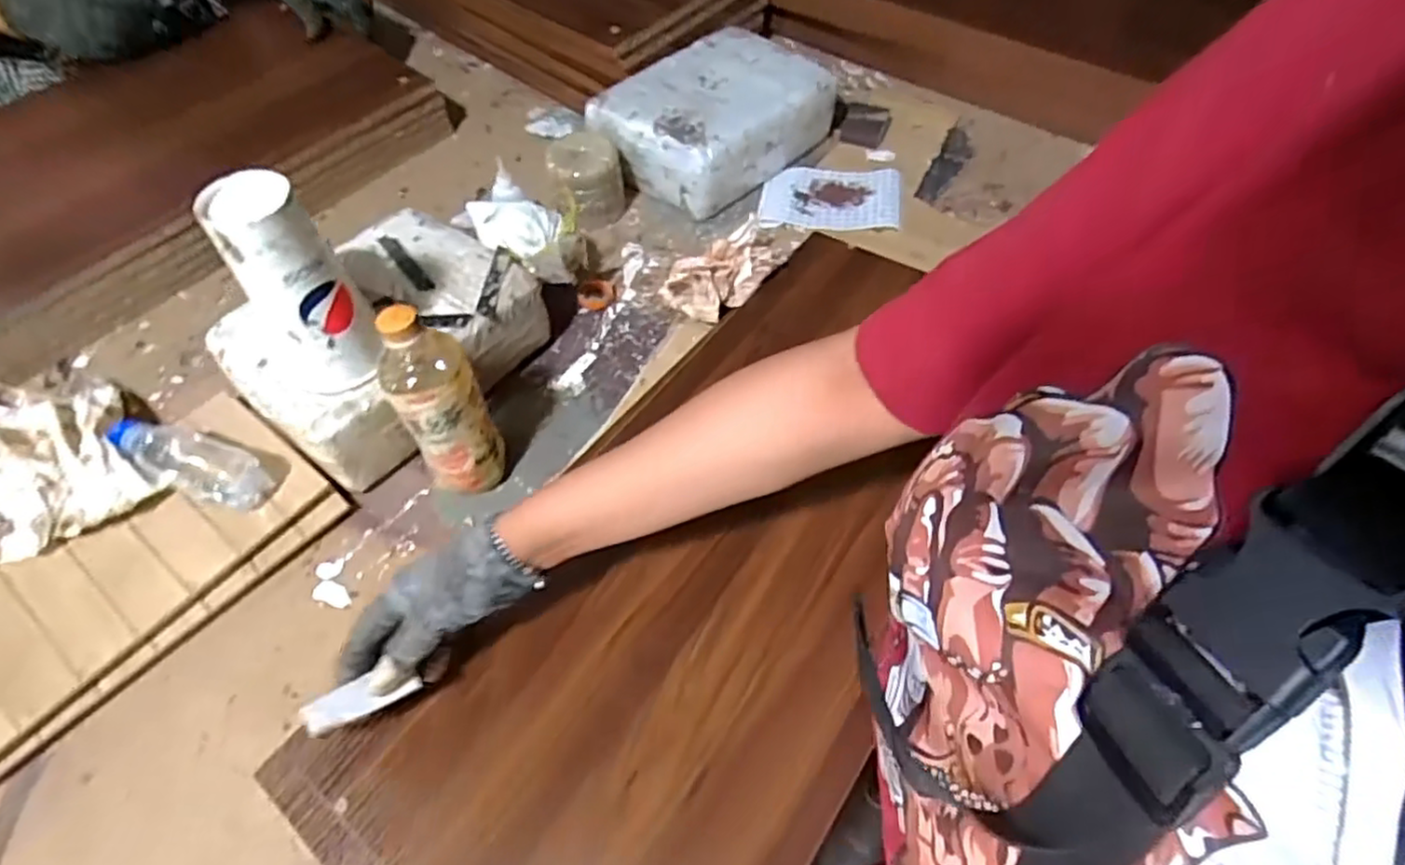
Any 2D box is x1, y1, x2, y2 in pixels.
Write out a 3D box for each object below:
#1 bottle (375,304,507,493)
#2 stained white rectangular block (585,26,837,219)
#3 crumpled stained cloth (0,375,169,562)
[{"bbox_3d":[-0.221,-0.021,0.580,0.069,0.202,0.067,-25,59,-15],"label":"bottle"},{"bbox_3d":[0.015,-0.424,0.907,0.208,0.091,0.281,36,64,22],"label":"stained white rectangular block"},{"bbox_3d":[-0.607,0.022,0.622,0.272,0.051,0.182,12,54,24],"label":"crumpled stained cloth"}]

